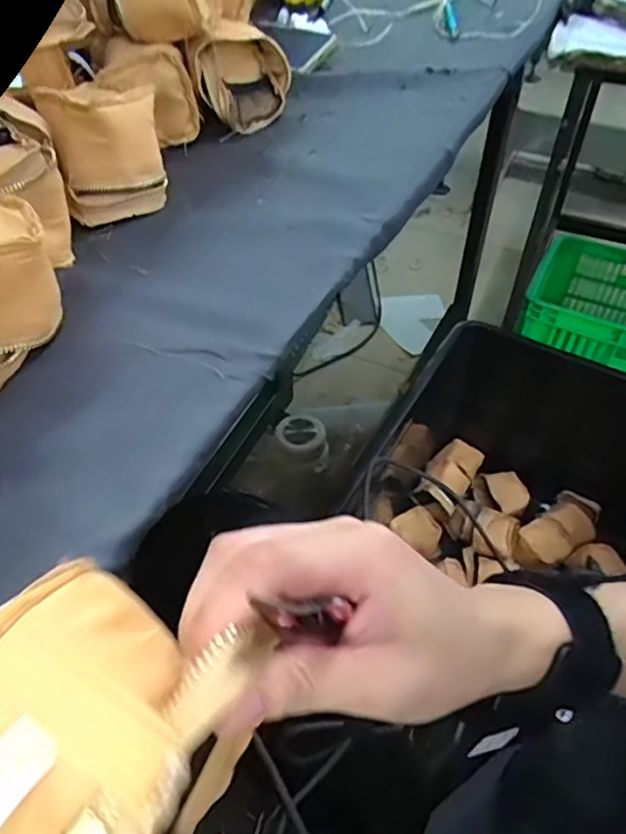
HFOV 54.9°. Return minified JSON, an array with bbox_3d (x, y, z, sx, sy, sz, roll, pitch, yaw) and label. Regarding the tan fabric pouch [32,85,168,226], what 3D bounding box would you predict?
[{"bbox_3d":[-0.147,-0.191,0.434,0.077,0.076,0.062,-14,50,-12],"label":"tan fabric pouch"}]

